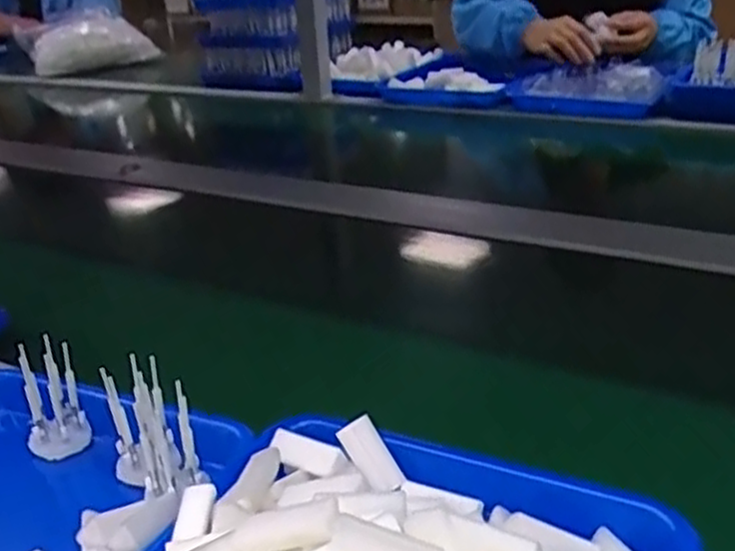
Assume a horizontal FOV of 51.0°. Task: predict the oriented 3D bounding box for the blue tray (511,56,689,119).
[{"bbox_3d":[0.385,-0.317,1.298,0.276,0.069,0.172,8,28,24],"label":"blue tray"}]

